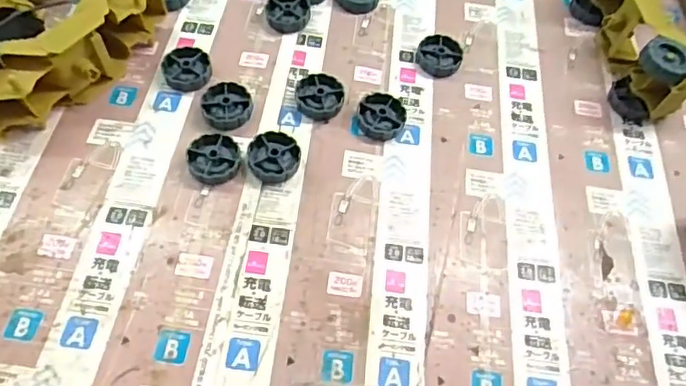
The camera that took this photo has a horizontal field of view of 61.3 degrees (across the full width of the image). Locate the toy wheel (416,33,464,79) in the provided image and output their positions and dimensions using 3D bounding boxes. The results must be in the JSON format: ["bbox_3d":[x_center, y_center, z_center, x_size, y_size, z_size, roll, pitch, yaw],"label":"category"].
[{"bbox_3d":[0.084,-0.118,0.500,0.038,0.012,0.040,2,59,-3],"label":"toy wheel"}]

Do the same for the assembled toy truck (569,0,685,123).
[{"bbox_3d":[0.252,-0.141,0.501,0.055,0.060,0.161,-3,59,-5],"label":"assembled toy truck"}]

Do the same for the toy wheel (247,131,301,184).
[{"bbox_3d":[-0.052,-0.027,0.429,0.037,0.009,0.040,2,59,-3],"label":"toy wheel"}]

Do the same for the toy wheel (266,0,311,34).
[{"bbox_3d":[-0.048,-0.159,0.506,0.038,0.010,0.042,1,59,-3],"label":"toy wheel"}]

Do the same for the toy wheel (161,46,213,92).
[{"bbox_3d":[-0.126,-0.099,0.470,0.038,0.013,0.042,-14,61,-12],"label":"toy wheel"}]

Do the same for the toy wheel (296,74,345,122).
[{"bbox_3d":[-0.018,-0.076,0.464,0.037,0.013,0.038,2,59,-3],"label":"toy wheel"}]

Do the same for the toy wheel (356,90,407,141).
[{"bbox_3d":[0.030,-0.062,0.459,0.037,0.013,0.042,2,59,-2],"label":"toy wheel"}]

